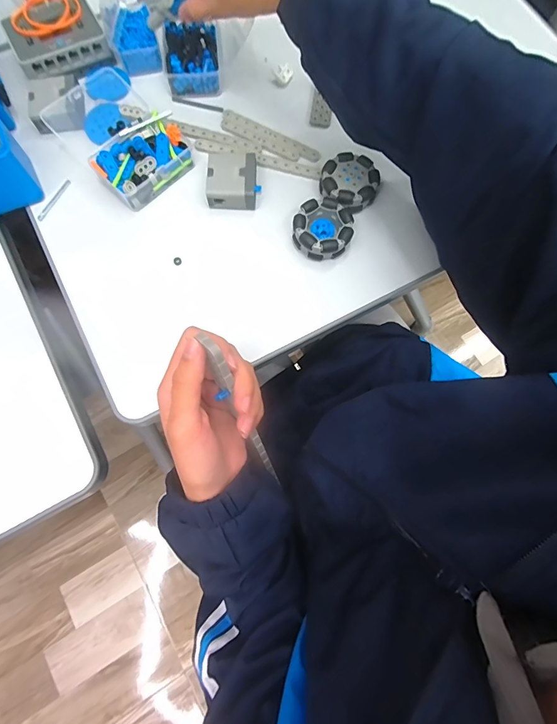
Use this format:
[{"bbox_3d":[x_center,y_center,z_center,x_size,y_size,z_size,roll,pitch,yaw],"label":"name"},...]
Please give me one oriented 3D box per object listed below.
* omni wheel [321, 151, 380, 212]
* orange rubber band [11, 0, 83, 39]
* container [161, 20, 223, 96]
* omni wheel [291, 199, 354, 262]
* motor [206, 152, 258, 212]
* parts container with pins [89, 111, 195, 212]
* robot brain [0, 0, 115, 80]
[{"bbox_3d":[0.076,-0.194,0.396,0.059,0.023,0.058,0,74,-1],"label":"omni wheel"},{"bbox_3d":[-0.264,-0.396,0.413,0.076,0.008,0.057,-32,78,-10],"label":"orange rubber band"},{"bbox_3d":[-0.099,-0.355,0.428,0.066,0.032,0.075,-9,75,-4],"label":"container"},{"bbox_3d":[0.045,-0.138,0.382,0.059,0.026,0.057,0,74,-1],"label":"omni wheel"},{"bbox_3d":[-0.050,-0.195,0.393,0.051,0.025,0.057,2,74,-1],"label":"motor"},{"bbox_3d":[-0.146,-0.218,0.388,0.096,0.037,0.071,-42,80,-12],"label":"parts container with pins"},{"bbox_3d":[-0.254,-0.370,0.420,0.096,0.032,0.078,-28,77,-9],"label":"robot brain"}]

